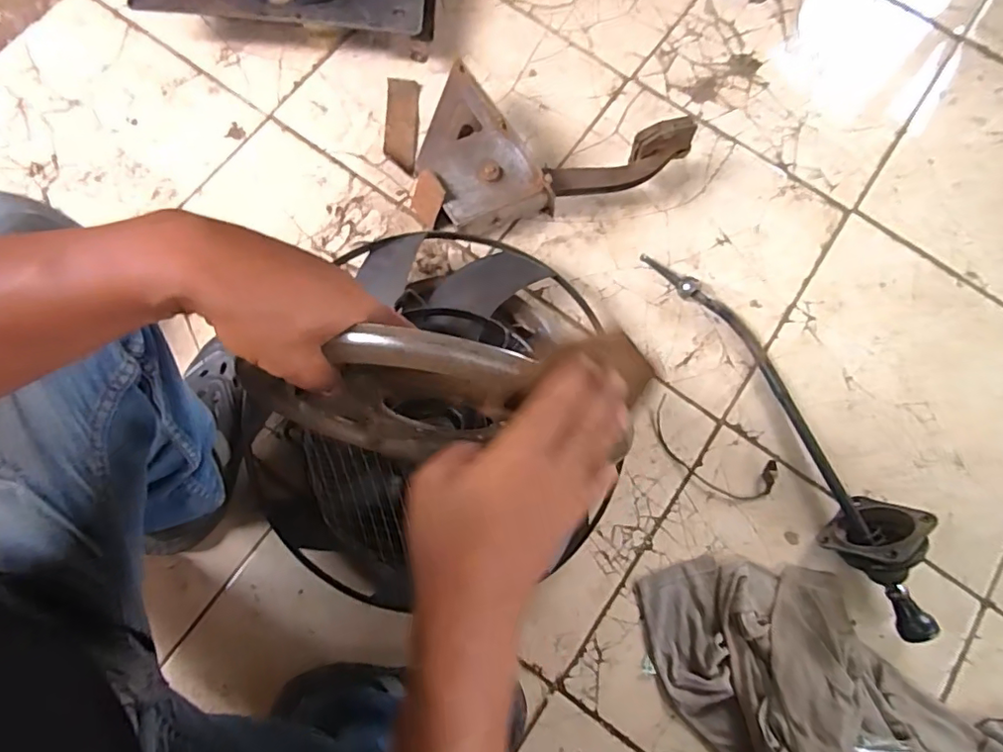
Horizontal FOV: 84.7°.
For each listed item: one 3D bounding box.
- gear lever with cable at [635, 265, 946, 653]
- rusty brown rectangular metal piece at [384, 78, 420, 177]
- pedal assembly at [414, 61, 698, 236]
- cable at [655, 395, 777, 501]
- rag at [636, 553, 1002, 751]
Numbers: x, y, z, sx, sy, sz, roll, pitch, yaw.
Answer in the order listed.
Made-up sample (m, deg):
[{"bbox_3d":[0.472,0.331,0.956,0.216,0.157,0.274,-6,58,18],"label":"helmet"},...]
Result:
[{"bbox_3d":[0.386,0.061,0.729,0.116,0.099,0.584,-32,80,-6],"label":"gear lever with cable"},{"bbox_3d":[-0.155,-0.389,0.859,0.049,0.010,0.163,3,80,-13],"label":"rusty brown rectangular metal piece"},{"bbox_3d":[0.057,-0.285,0.798,0.355,0.111,0.225,21,79,5],"label":"pedal assembly"},{"bbox_3d":[0.289,0.109,0.764,0.187,0.007,0.079,32,80,7],"label":"cable"},{"bbox_3d":[0.437,0.427,0.654,0.569,0.087,0.255,36,80,8],"label":"rag"}]

